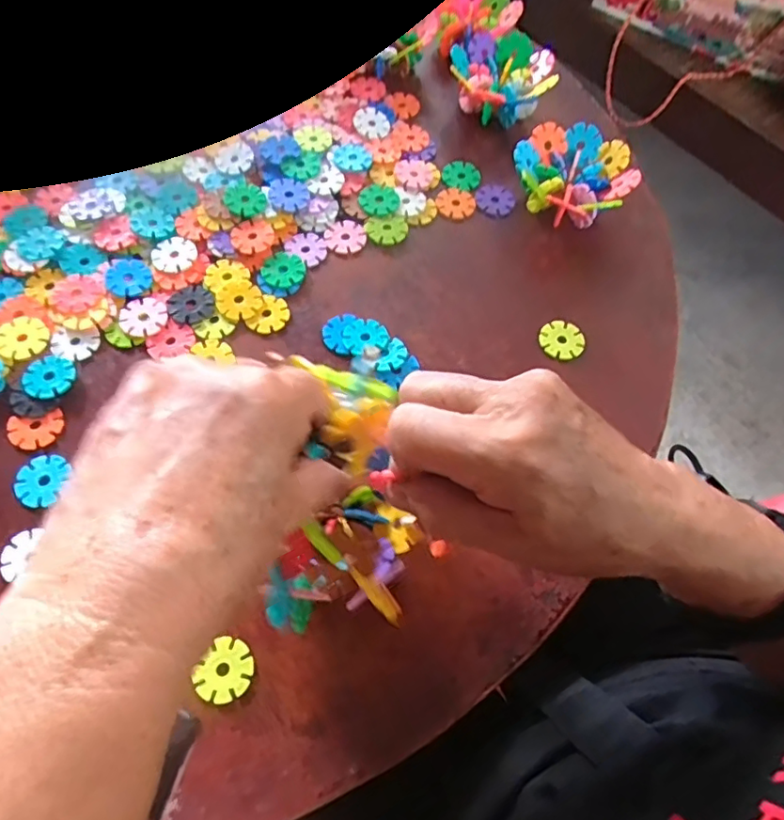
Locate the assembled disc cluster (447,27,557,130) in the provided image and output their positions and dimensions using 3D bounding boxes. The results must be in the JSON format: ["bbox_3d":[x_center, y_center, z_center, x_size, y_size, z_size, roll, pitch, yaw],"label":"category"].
[{"bbox_3d":[0.094,-0.290,0.506,0.084,0.042,0.081,1,65,-3],"label":"assembled disc cluster"}]

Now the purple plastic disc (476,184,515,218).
[{"bbox_3d":[0.084,-0.170,0.467,0.030,0.006,0.029,1,65,-3],"label":"purple plastic disc"}]

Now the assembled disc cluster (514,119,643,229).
[{"bbox_3d":[0.141,-0.182,0.456,0.089,0.045,0.082,1,65,-3],"label":"assembled disc cluster"}]

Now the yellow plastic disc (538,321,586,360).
[{"bbox_3d":[0.121,-0.050,0.410,0.029,0.006,0.032,-28,69,-16],"label":"yellow plastic disc"}]

